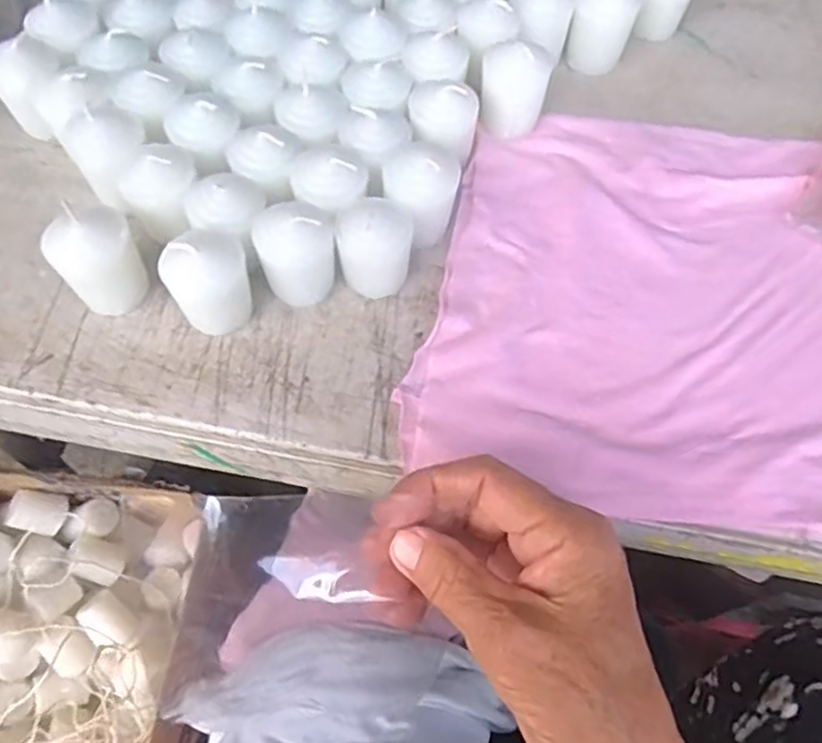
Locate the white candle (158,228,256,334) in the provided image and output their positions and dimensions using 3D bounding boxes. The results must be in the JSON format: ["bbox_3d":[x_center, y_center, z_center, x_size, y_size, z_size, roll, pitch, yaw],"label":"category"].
[{"bbox_3d":[-0.096,-0.044,0.316,0.035,0.049,0.033,1,60,-2],"label":"white candle"}]

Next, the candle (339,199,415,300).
[{"bbox_3d":[-0.017,-0.065,0.330,0.034,0.049,0.035,5,60,0],"label":"candle"}]

